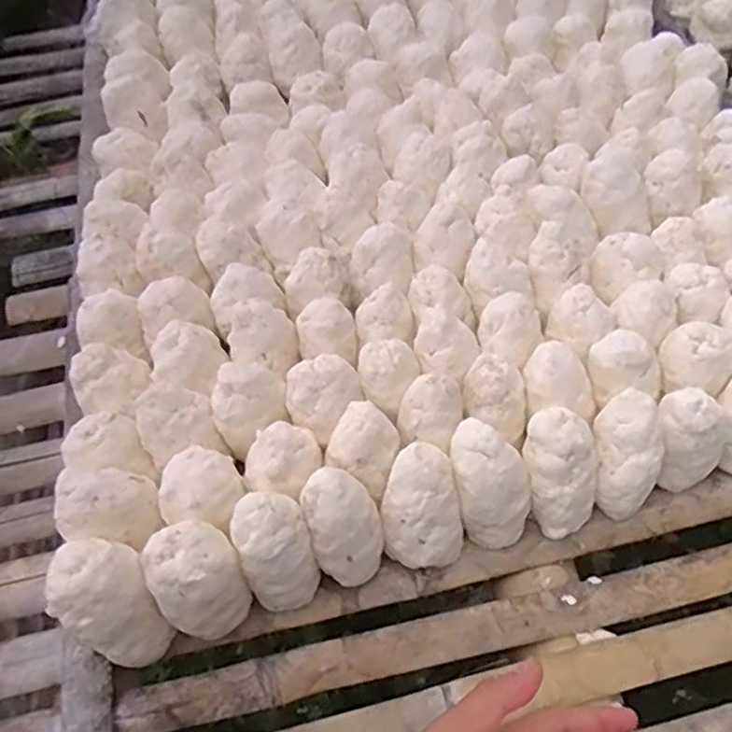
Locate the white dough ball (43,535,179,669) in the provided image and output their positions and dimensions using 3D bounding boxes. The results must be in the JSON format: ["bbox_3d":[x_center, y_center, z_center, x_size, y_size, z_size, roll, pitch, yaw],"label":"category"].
[{"bbox_3d":[-0.213,0.198,0.569,0.094,0.087,0.082,22,61,13],"label":"white dough ball"}]

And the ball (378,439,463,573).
[{"bbox_3d":[0.053,0.129,0.619,0.074,0.076,0.093,0,58,0],"label":"ball"}]

